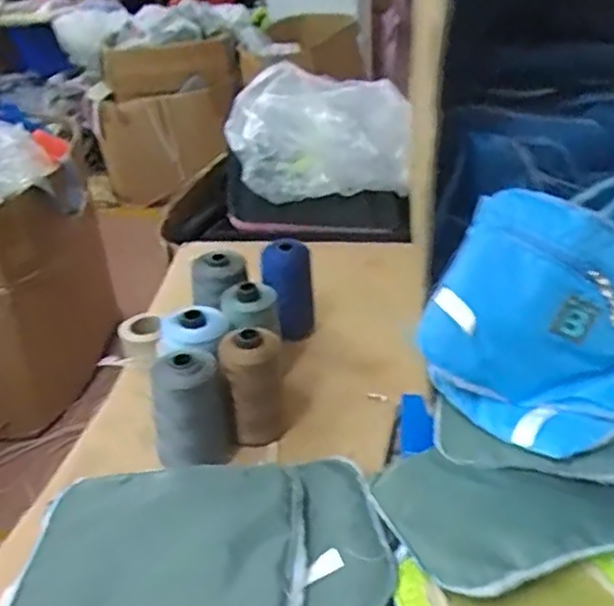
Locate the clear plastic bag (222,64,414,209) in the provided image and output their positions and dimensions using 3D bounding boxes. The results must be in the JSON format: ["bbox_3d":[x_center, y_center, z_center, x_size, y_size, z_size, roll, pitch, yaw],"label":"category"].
[{"bbox_3d":[0.019,-0.318,1.188,0.308,0.137,0.316,-3,35,2],"label":"clear plastic bag"}]

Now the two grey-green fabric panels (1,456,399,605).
[{"bbox_3d":[-0.087,0.205,0.538,0.295,0.023,0.184,-5,35,-1],"label":"two grey-green fabric panels"}]

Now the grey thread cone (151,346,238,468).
[{"bbox_3d":[-0.116,0.097,0.638,0.076,0.125,0.060,-17,37,-18],"label":"grey thread cone"}]

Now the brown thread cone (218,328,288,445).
[{"bbox_3d":[-0.052,0.086,0.650,0.057,0.113,0.060,-9,35,-7],"label":"brown thread cone"}]

